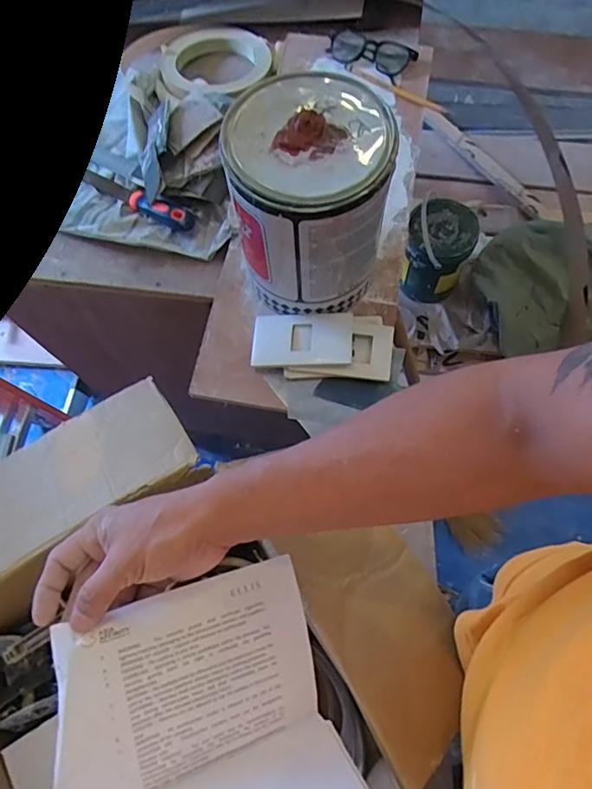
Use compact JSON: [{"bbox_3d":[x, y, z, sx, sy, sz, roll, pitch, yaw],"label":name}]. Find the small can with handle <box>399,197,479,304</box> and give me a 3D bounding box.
[{"bbox_3d":[0.347,-0.352,1.296,0.152,0.230,0.146,-1,67,2],"label":"small can with handle"}]

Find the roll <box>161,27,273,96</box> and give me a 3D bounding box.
[{"bbox_3d":[-0.127,-0.504,0.803,0.160,0.032,0.160,-1,65,3],"label":"roll"}]

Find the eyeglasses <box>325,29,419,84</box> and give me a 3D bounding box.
[{"bbox_3d":[0.112,-0.501,0.772,0.127,0.024,0.053,19,68,11],"label":"eyeglasses"}]

